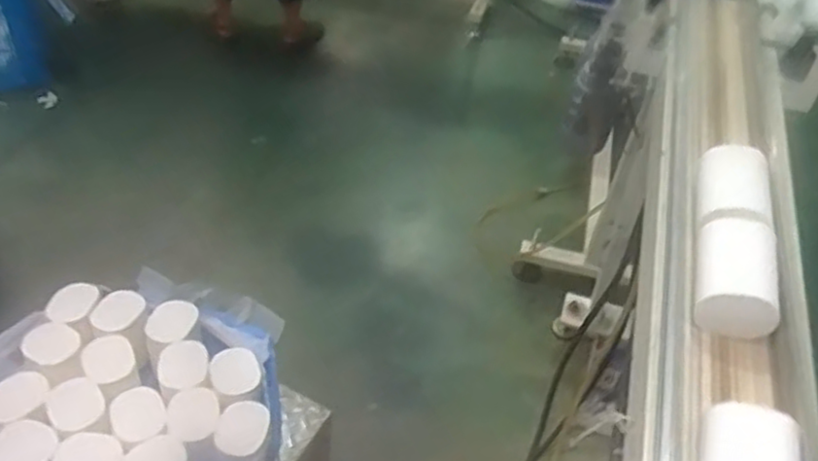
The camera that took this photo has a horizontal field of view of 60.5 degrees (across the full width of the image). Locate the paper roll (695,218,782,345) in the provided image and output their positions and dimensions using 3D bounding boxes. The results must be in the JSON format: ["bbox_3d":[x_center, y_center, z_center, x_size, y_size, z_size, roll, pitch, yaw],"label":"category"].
[{"bbox_3d":[0.426,0.060,0.914,0.098,0.076,0.148,16,43,9],"label":"paper roll"}]

